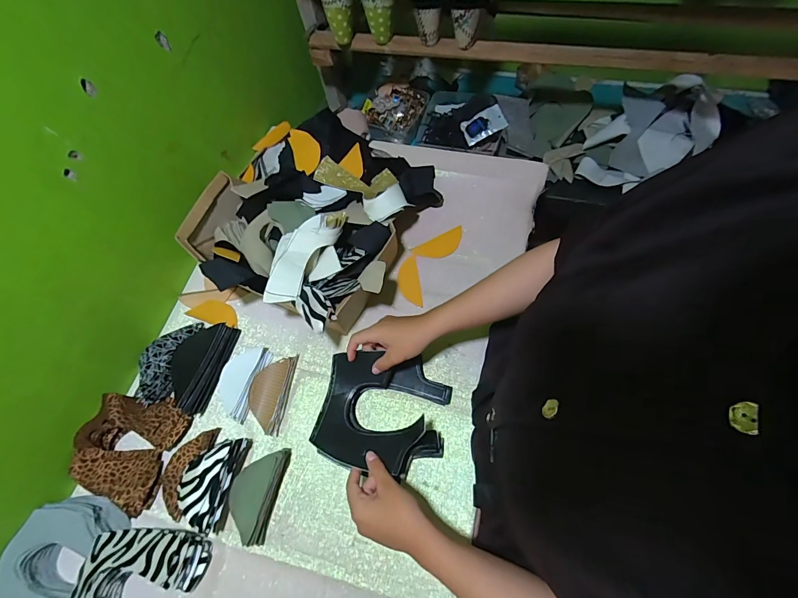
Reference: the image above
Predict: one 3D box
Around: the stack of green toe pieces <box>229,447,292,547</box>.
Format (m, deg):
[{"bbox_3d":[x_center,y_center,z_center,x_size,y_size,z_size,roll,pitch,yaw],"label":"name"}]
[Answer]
[{"bbox_3d":[-0.201,0.276,0.523,0.056,0.050,0.121,10,66,11],"label":"stack of green toe pieces"}]

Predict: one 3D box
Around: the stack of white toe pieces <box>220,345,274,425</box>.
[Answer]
[{"bbox_3d":[-0.261,0.134,0.603,0.060,0.018,0.118,9,66,10],"label":"stack of white toe pieces"}]

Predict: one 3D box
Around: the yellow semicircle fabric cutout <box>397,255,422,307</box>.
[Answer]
[{"bbox_3d":[0.018,-0.034,0.668,0.040,0.004,0.099,-7,64,3],"label":"yellow semicircle fabric cutout"}]

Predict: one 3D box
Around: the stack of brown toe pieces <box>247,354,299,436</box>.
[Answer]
[{"bbox_3d":[-0.210,0.152,0.596,0.061,0.016,0.122,6,66,9],"label":"stack of brown toe pieces"}]

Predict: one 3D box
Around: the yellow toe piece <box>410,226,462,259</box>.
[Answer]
[{"bbox_3d":[0.081,-0.100,0.694,0.105,0.004,0.045,-27,65,-7],"label":"yellow toe piece"}]

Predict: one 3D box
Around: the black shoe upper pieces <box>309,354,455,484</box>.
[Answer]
[{"bbox_3d":[-0.022,0.164,0.536,0.181,0.070,0.161,7,66,6],"label":"black shoe upper pieces"}]

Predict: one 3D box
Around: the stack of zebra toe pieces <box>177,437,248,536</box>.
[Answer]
[{"bbox_3d":[-0.269,0.262,0.526,0.061,0.056,0.125,8,66,10],"label":"stack of zebra toe pieces"}]

